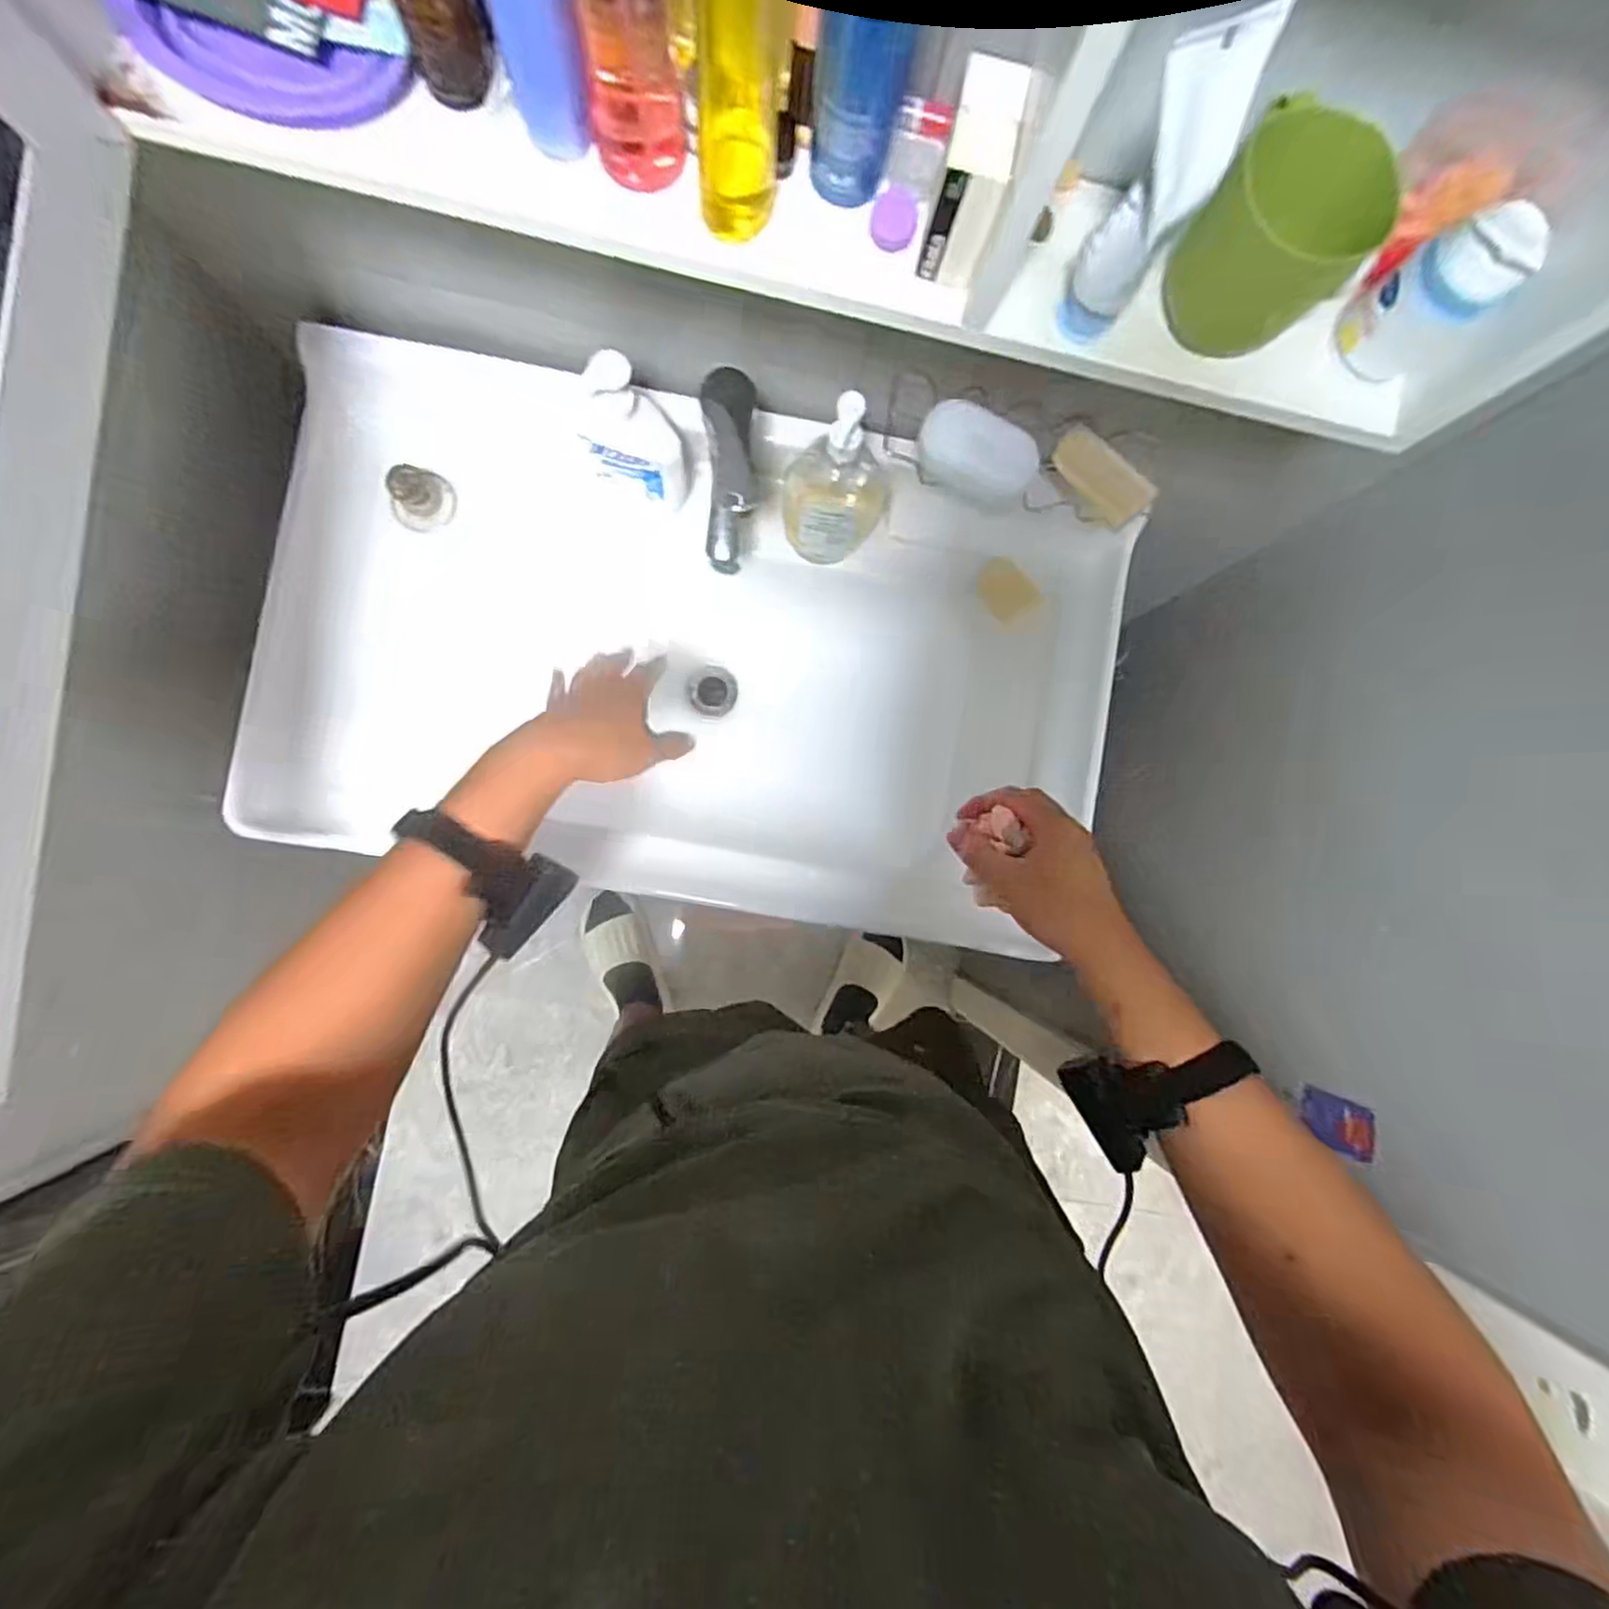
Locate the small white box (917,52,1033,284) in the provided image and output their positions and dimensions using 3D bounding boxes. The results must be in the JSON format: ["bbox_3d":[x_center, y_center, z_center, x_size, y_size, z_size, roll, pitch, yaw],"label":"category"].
[{"bbox_3d":[0.082,-0.306,0.360,0.030,0.060,0.063,13,85,-2],"label":"small white box"}]

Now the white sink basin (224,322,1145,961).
[{"bbox_3d":[-0.098,-0.133,0.761,0.795,0.183,0.441,10,86,-2],"label":"white sink basin"}]

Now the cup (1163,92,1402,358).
[{"bbox_3d":[0.229,-0.276,0.353,0.074,0.063,0.077,0,85,-3],"label":"cup"}]

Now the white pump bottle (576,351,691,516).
[{"bbox_3d":[-0.151,-0.333,0.661,0.093,0.209,0.060,11,85,-2],"label":"white pump bottle"}]

